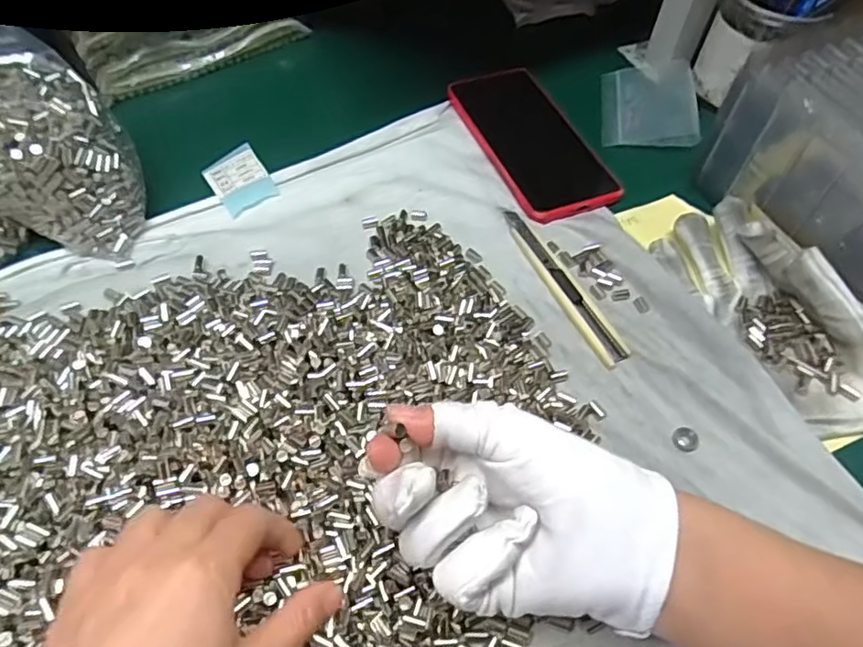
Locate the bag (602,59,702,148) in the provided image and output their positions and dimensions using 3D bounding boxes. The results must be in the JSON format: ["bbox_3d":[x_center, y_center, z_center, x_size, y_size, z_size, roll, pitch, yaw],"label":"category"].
[{"bbox_3d":[0.181,-0.181,0.506,0.073,0.012,0.102,-1,58,18],"label":"bag"}]

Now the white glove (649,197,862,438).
[{"bbox_3d":[0.216,-0.011,0.378,0.071,0.039,0.173,-19,60,-15],"label":"white glove"}]

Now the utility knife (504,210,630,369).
[{"bbox_3d":[0.085,-0.028,0.404,0.018,0.004,0.136,-22,61,-17],"label":"utility knife"}]

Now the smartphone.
[{"bbox_3d":[0.078,-0.147,0.478,0.075,0.008,0.161,-19,60,-15],"label":"smartphone"}]

